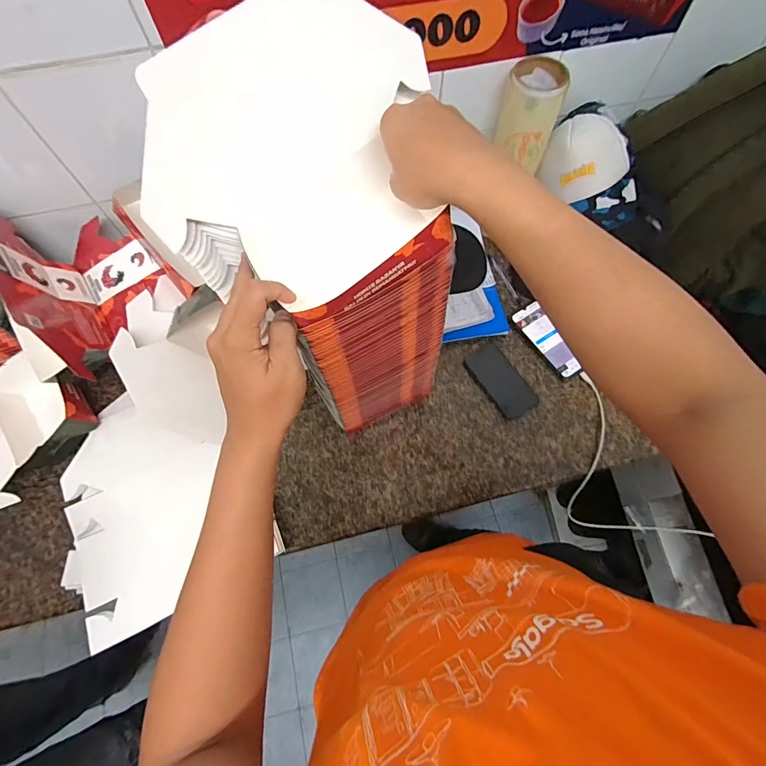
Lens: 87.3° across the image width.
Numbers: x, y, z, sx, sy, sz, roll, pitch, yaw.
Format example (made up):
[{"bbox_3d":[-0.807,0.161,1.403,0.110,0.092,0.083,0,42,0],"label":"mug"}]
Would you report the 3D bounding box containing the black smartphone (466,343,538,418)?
[{"bbox_3d":[0.228,-0.007,0.772,0.074,0.006,0.151,-29,70,-10],"label":"black smartphone"}]

